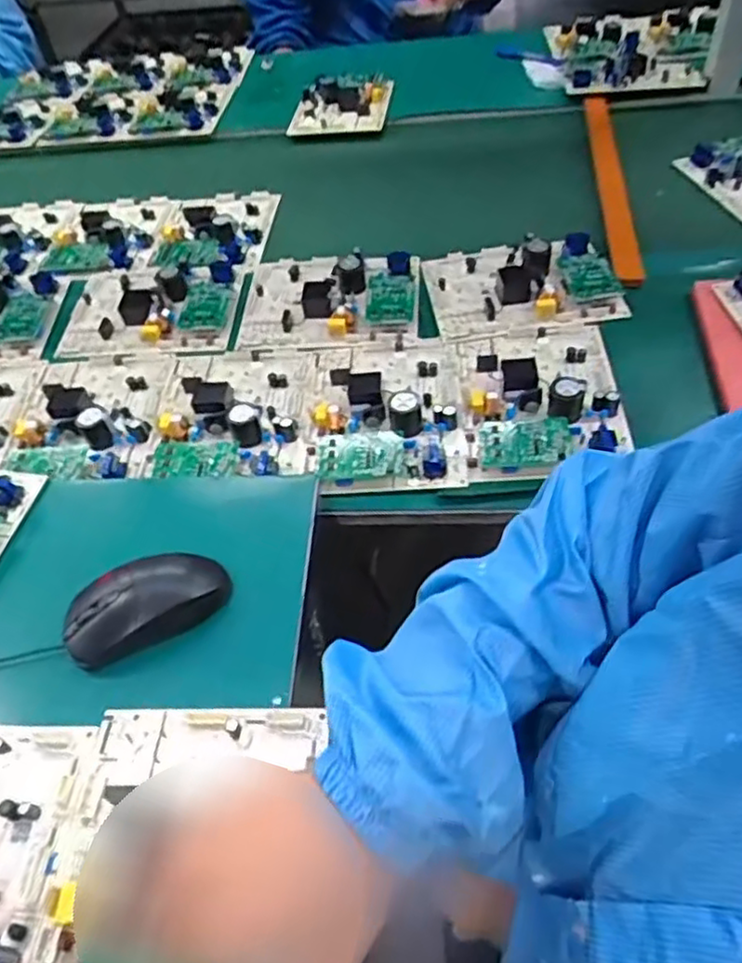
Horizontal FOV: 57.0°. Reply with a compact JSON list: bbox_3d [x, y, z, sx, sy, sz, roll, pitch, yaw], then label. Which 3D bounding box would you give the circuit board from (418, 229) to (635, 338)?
[{"bbox_3d":[0.158,-0.211,0.721,0.188,0.035,0.138,-7,50,0],"label":"circuit board"}]

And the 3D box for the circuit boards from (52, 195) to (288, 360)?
[{"bbox_3d":[-0.233,-0.263,0.812,0.189,0.030,0.322,2,50,8],"label":"circuit boards"}]

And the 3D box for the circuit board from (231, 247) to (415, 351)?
[{"bbox_3d":[-0.045,-0.205,0.731,0.188,0.032,0.134,-2,50,5],"label":"circuit board"}]

